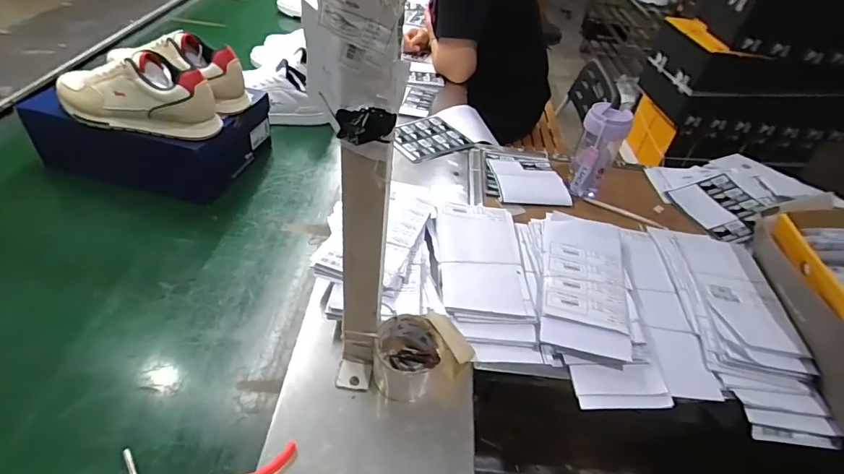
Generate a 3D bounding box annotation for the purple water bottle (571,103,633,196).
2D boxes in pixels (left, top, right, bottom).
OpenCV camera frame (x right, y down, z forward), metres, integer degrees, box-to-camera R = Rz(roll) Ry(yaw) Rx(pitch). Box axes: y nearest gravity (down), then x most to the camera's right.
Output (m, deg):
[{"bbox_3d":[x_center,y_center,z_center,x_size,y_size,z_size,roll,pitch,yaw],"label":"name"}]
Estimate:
[{"bbox_3d":[0.343,-0.156,0.904,0.081,0.208,0.084,21,42,15],"label":"purple water bottle"}]

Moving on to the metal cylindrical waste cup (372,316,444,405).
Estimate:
[{"bbox_3d":[-0.019,0.153,0.577,0.077,0.077,0.084,4,41,-4],"label":"metal cylindrical waste cup"}]

